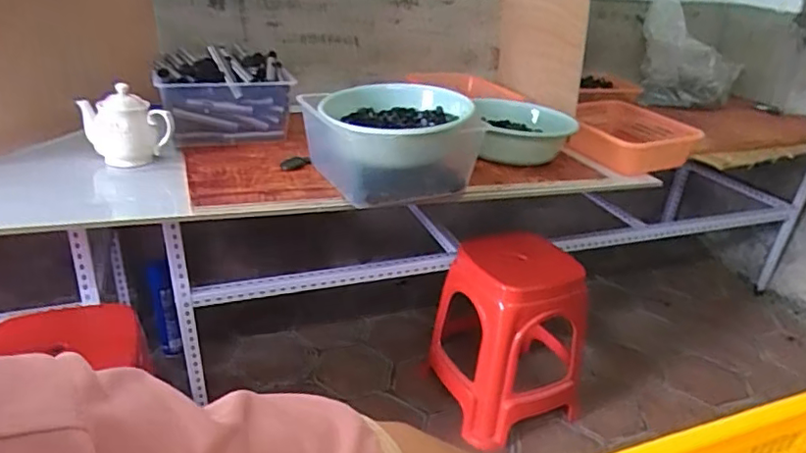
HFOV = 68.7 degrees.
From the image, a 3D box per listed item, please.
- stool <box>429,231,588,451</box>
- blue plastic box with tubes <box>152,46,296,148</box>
[{"bbox_3d":[0.274,0.269,1.518,0.322,0.437,0.314,-8,29,-22],"label":"stool"},{"bbox_3d":[-0.410,-0.299,1.359,0.276,0.195,0.151,-7,28,-20],"label":"blue plastic box with tubes"}]

